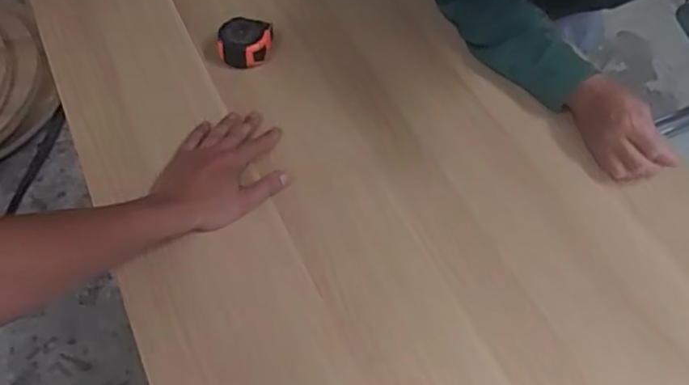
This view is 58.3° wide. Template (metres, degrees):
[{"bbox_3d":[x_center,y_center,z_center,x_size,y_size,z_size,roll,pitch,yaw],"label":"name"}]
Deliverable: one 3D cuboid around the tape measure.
[{"bbox_3d":[-0.132,-0.198,0.820,0.070,0.043,0.063,8,55,0],"label":"tape measure"}]

